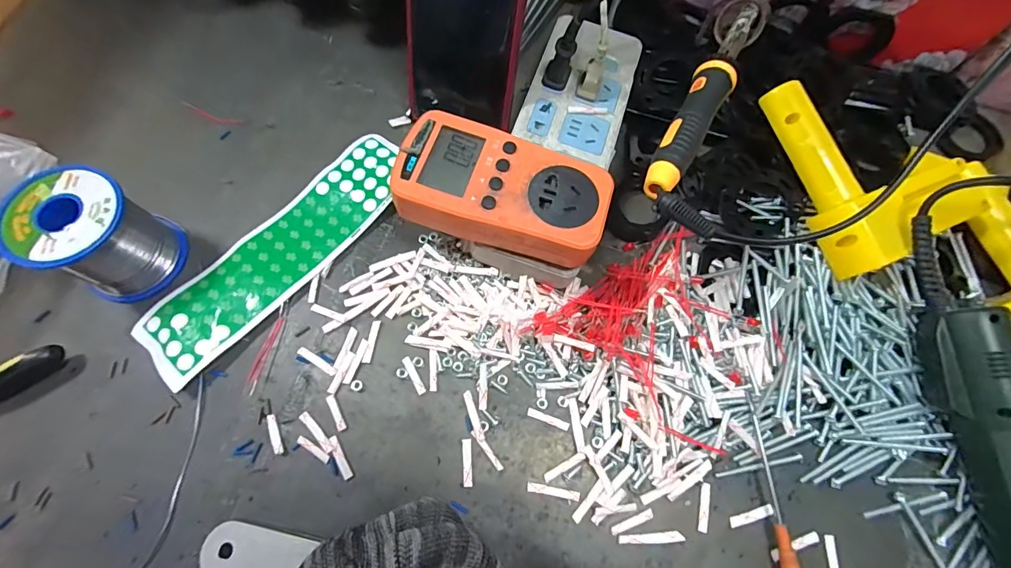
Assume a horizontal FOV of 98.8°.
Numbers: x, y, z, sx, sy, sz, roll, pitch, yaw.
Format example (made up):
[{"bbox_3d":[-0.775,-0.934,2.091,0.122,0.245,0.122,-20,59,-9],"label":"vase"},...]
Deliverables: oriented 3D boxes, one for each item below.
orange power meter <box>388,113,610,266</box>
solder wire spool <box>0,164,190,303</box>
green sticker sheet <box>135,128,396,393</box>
[{"bbox_3d":[-0.002,-0.056,0.267,0.125,0.032,0.070,18,70,3],"label":"orange power meter"},{"bbox_3d":[-0.260,-0.029,0.279,0.063,0.064,0.063,28,72,9],"label":"solder wire spool"},{"bbox_3d":[-0.156,-0.027,0.312,0.058,0.007,0.215,38,72,13],"label":"green sticker sheet"}]

